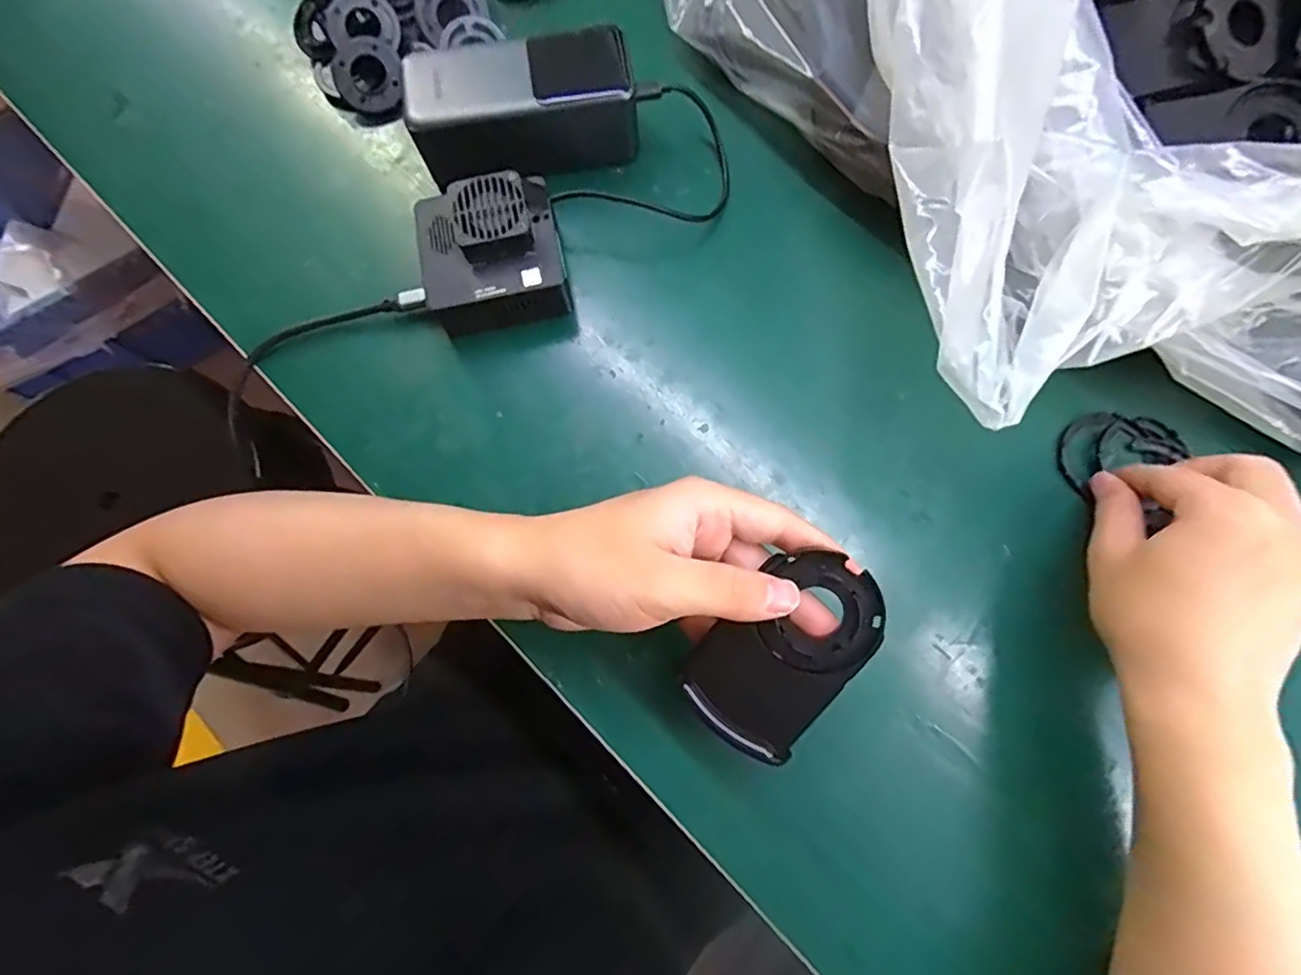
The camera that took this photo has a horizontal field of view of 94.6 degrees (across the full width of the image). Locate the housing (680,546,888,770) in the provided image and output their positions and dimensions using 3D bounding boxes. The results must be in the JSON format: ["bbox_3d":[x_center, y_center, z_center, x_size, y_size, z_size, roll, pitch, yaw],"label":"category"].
[{"bbox_3d":[0.057,0.069,0.254,0.057,0.008,0.089,38,101,6],"label":"housing"}]

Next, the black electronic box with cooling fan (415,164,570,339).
[{"bbox_3d":[-0.091,-0.131,0.343,0.078,0.049,0.074,-12,75,-2],"label":"black electronic box with cooling fan"}]

